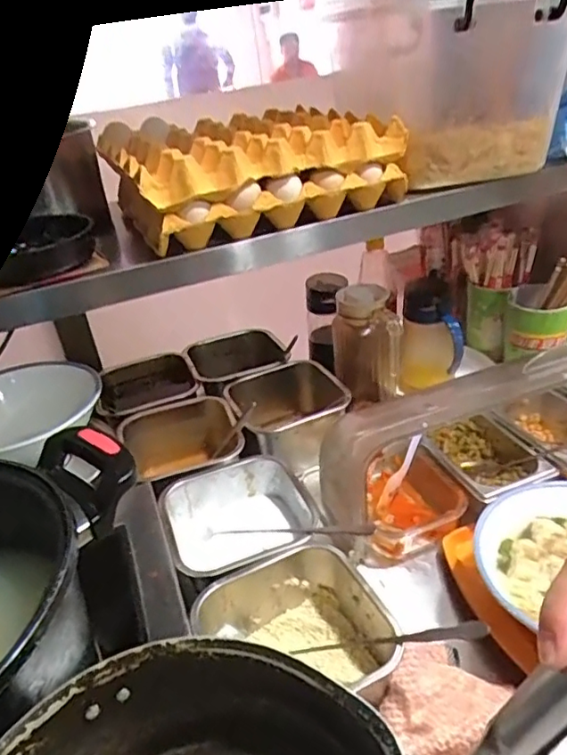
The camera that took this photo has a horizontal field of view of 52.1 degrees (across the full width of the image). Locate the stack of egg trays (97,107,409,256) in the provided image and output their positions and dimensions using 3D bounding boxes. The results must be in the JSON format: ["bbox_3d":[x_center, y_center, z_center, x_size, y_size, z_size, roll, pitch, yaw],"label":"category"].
[{"bbox_3d":[-0.042,-0.250,0.690,0.291,0.090,0.258,-17,31,-15],"label":"stack of egg trays"}]

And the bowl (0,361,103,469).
[{"bbox_3d":[-0.310,0.046,0.696,0.175,0.068,0.175,-6,30,3],"label":"bowl"}]

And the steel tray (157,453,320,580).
[{"bbox_3d":[-0.050,0.171,0.645,0.148,0.076,0.151,-18,31,-16],"label":"steel tray"}]

